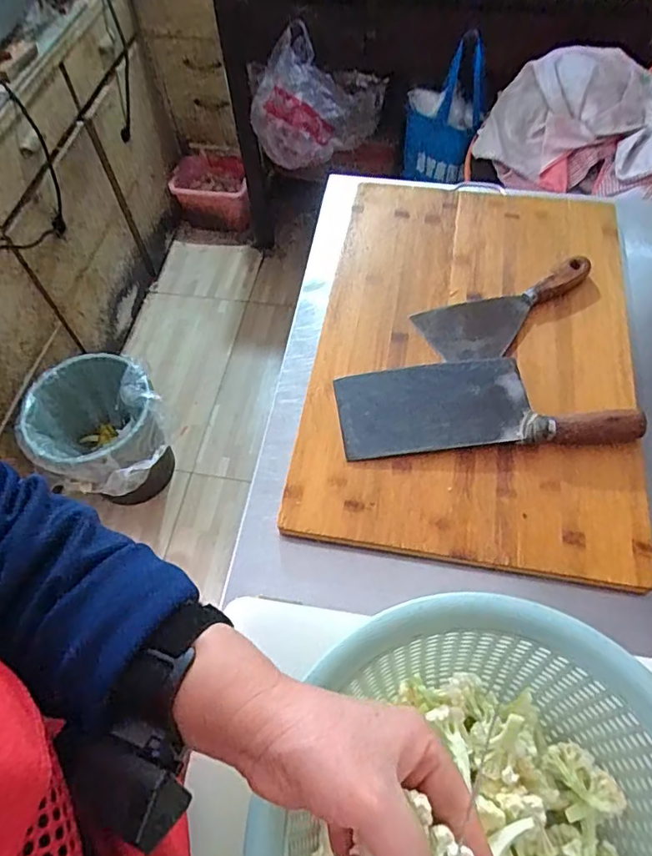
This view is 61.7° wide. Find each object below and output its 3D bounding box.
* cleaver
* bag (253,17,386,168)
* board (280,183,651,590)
[{"bbox_3d":[0.154,-0.029,0.551,0.280,0.030,0.104,-4,61,0],"label":"cleaver"},{"bbox_3d":[-0.029,-0.843,1.377,0.303,0.349,0.183,-35,65,-15],"label":"bag"},{"bbox_3d":[0.163,-0.094,0.602,0.329,0.019,0.491,8,61,7],"label":"board"}]

